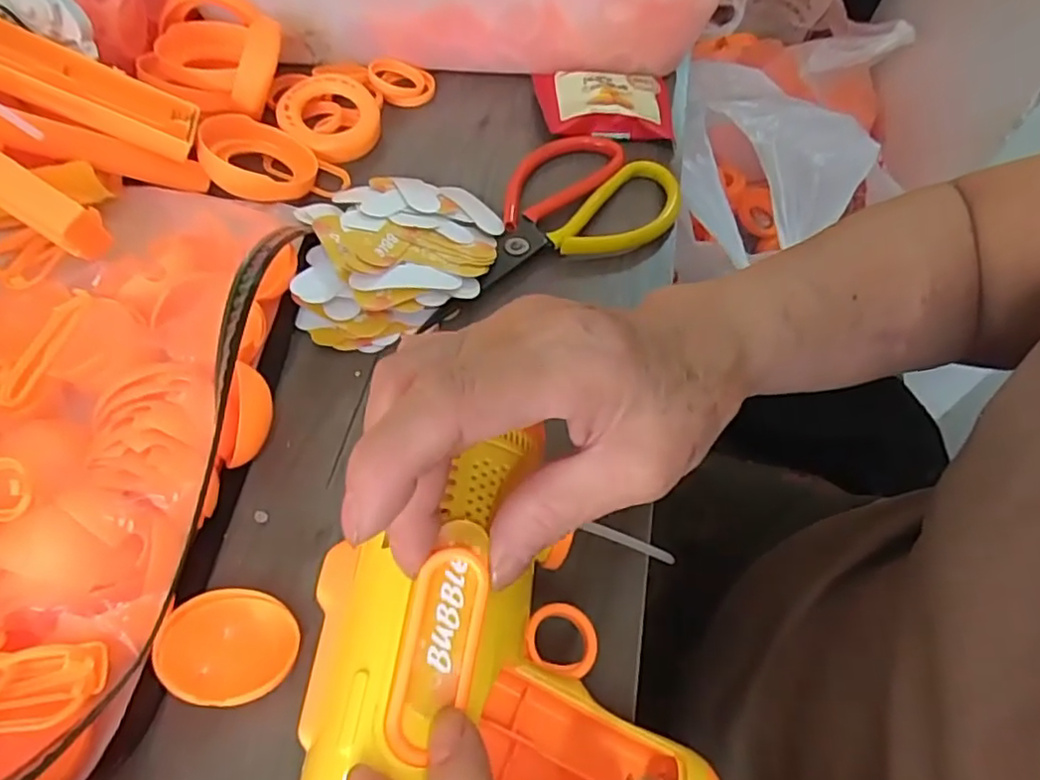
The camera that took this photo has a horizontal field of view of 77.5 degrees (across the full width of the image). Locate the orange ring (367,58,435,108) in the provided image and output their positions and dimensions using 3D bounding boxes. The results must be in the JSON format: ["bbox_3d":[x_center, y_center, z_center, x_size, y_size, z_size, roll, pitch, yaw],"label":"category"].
[{"bbox_3d":[-0.075,-0.196,0.413,0.040,0.013,0.040,0,58,-16],"label":"orange ring"}]

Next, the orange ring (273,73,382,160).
[{"bbox_3d":[-0.111,-0.159,0.377,0.056,0.017,0.060,2,57,-3],"label":"orange ring"}]

